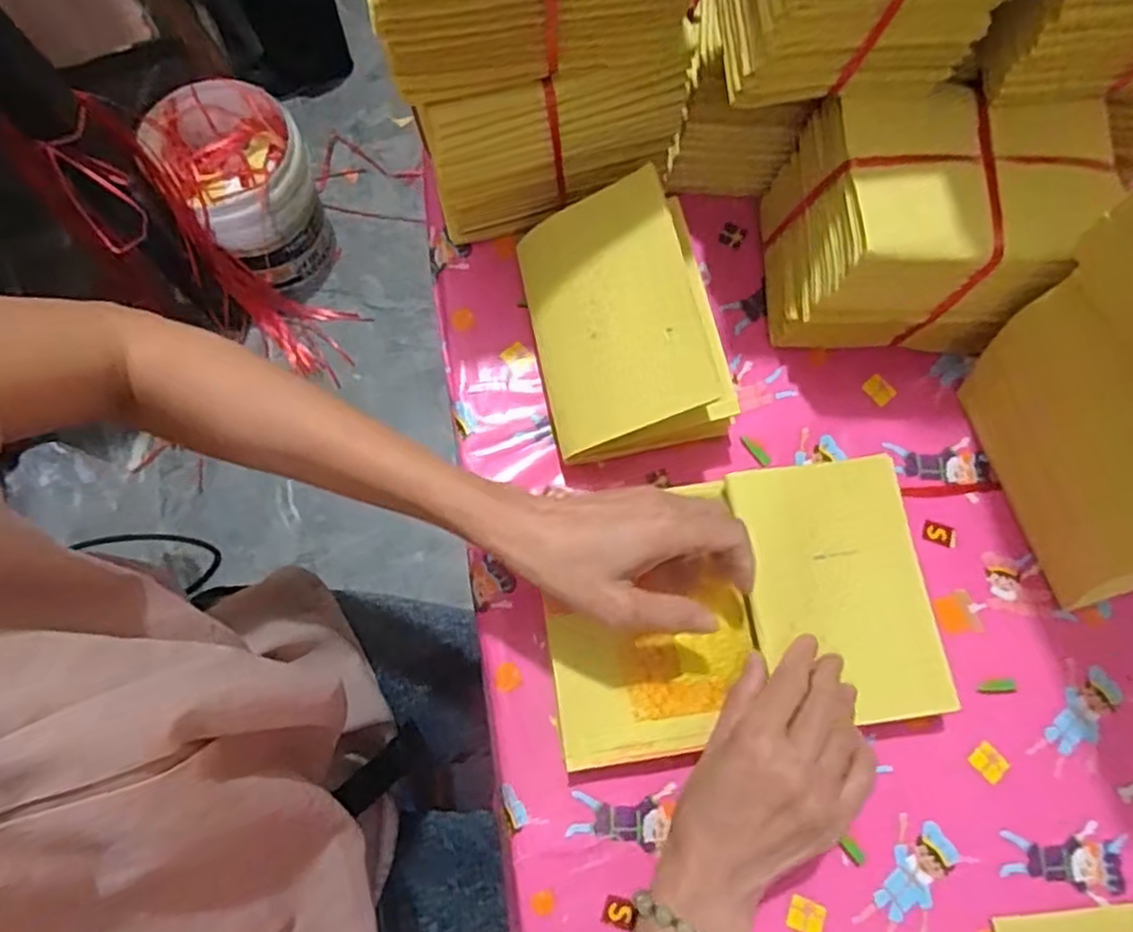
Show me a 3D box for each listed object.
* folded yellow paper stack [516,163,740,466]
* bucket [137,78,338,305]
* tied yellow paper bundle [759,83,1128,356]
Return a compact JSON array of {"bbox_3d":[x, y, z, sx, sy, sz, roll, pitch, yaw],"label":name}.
[{"bbox_3d":[0.039,-0.093,0.452,0.114,0.047,0.159,-18,80,28],"label":"folded yellow paper stack"},{"bbox_3d":[-0.558,-0.485,1.263,0.218,0.274,0.252,-27,76,-9],"label":"bucket"},{"bbox_3d":[0.221,-0.154,0.459,0.148,0.140,0.122,0,74,-1],"label":"tied yellow paper bundle"}]

